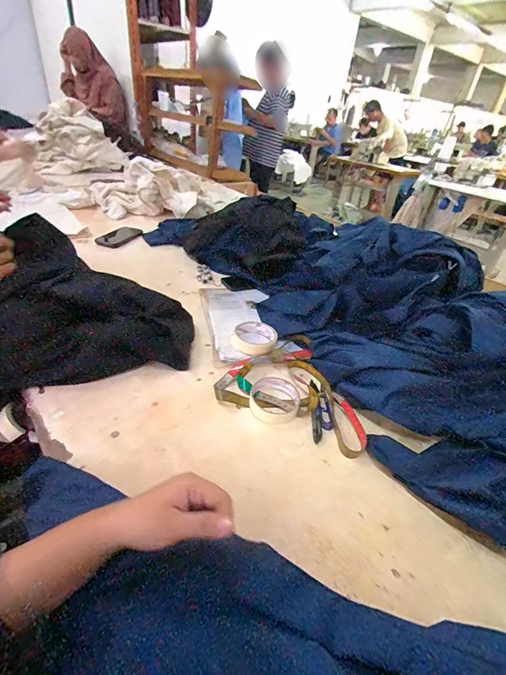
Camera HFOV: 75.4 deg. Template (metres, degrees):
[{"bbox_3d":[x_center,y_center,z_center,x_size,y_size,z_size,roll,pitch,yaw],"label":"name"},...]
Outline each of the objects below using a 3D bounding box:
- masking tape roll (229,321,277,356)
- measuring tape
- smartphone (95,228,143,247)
[{"bbox_3d":[0.002,-0.003,0.663,0.089,0.023,0.089,4,37,-3],"label":"masking tape roll"},{"bbox_3d":[0.050,0.108,0.548,0.203,0.029,0.233,-8,39,-18],"label":"measuring tape"},{"bbox_3d":[-0.456,-0.352,1.131,0.092,0.015,0.170,13,36,10],"label":"smartphone"}]

